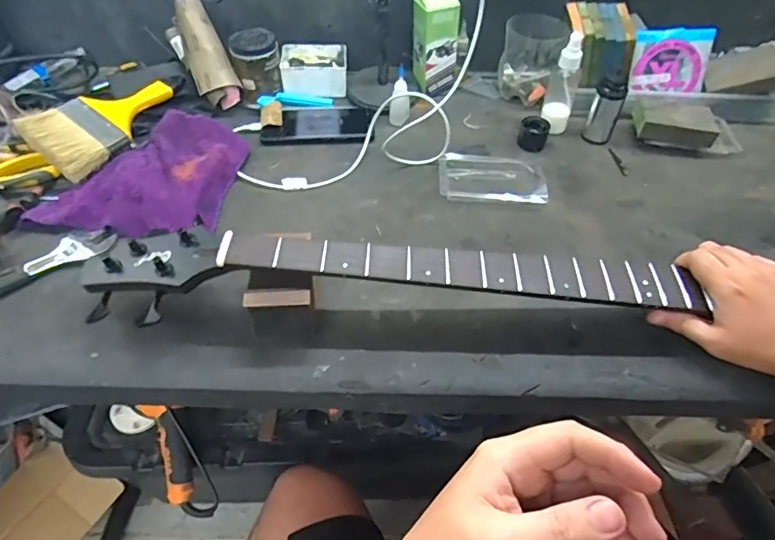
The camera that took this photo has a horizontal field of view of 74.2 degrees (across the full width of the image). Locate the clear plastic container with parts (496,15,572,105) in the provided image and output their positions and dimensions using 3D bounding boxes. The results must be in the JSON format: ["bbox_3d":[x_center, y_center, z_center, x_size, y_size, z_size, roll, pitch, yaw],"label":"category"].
[{"bbox_3d":[0.216,-0.319,0.782,0.087,0.102,0.081,15,51,10],"label":"clear plastic container with parts"}]

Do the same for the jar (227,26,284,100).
[{"bbox_3d":[-0.198,-0.317,0.780,0.071,0.072,0.071,1,49,-1],"label":"jar"}]

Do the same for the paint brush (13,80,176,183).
[{"bbox_3d":[-0.378,-0.208,0.694,0.108,0.031,0.190,40,55,5],"label":"paint brush"}]

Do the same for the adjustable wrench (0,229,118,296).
[{"bbox_3d":[-0.409,0.000,0.567,0.201,0.016,0.045,-31,59,-23],"label":"adjustable wrench"}]

